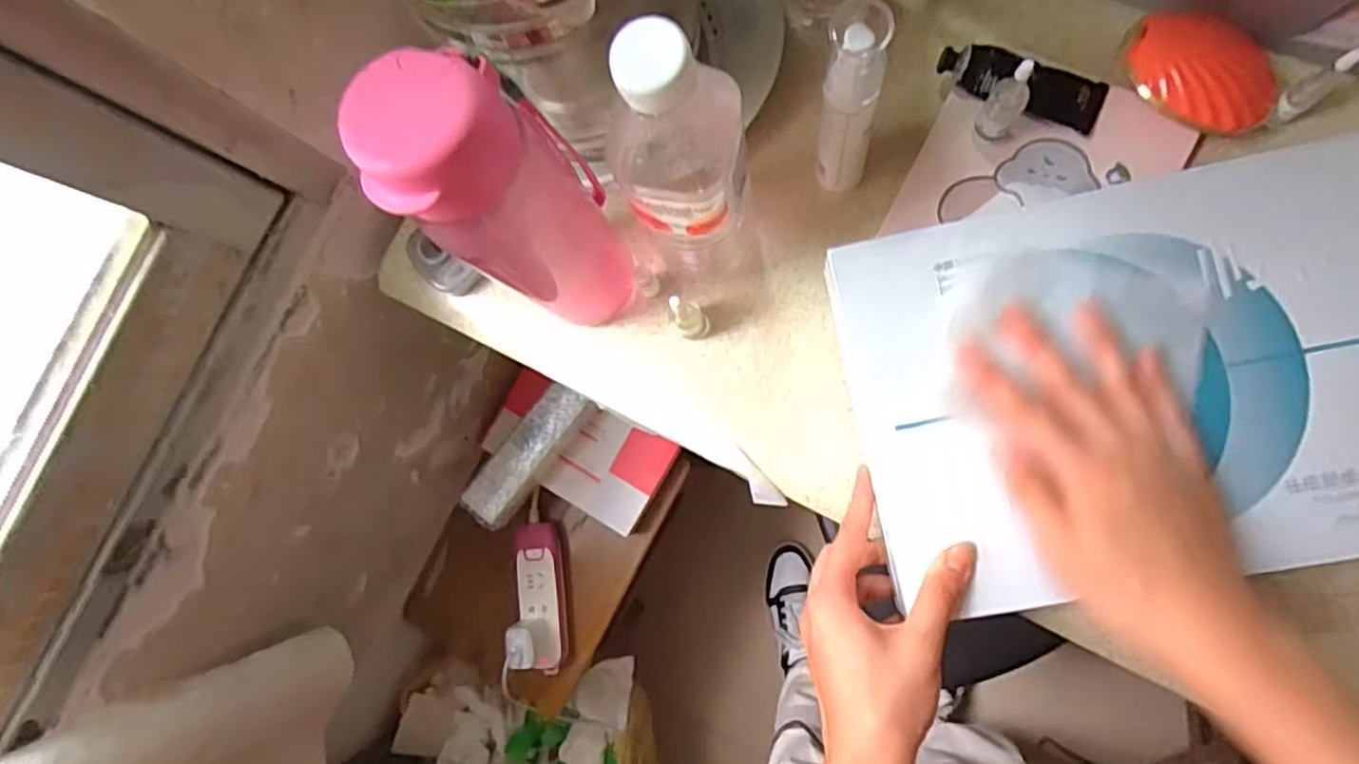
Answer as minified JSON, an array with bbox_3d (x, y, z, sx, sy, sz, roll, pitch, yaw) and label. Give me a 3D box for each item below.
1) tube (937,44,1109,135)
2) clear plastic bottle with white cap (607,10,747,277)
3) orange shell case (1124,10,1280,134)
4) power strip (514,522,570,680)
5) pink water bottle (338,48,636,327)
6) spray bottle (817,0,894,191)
[{"bbox_3d":[0.216,-0.190,0.445,0.102,0.025,0.034,23,88,9],"label":"tube"},{"bbox_3d":[0.007,-0.105,0.374,0.059,0.220,0.056,-4,84,8],"label":"clear plastic bottle with white cap"},{"bbox_3d":[0.308,-0.183,0.419,0.088,0.031,0.065,39,91,9],"label":"orange shell case"},{"bbox_3d":[-0.163,0.258,0.844,0.049,0.039,0.171,-7,84,7],"label":"power strip"},{"bbox_3d":[-0.079,-0.089,0.369,0.068,0.223,0.069,-1,85,8],"label":"pink water bottle"},{"bbox_3d":[0.094,-0.150,0.392,0.028,0.163,0.030,0,85,8],"label":"spray bottle"}]

